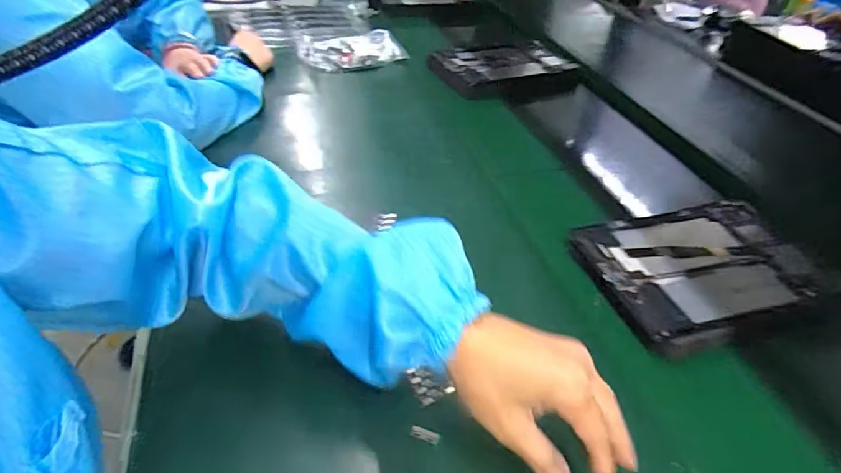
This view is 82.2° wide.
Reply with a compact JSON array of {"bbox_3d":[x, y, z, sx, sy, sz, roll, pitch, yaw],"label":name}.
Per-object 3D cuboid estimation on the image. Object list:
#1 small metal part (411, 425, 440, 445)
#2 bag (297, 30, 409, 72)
[{"bbox_3d":[0.003,0.145,0.354,0.021,0.004,0.008,15,44,16],"label":"small metal part"},{"bbox_3d":[-0.127,-0.327,0.859,0.170,0.036,0.116,-14,48,-22],"label":"bag"}]

